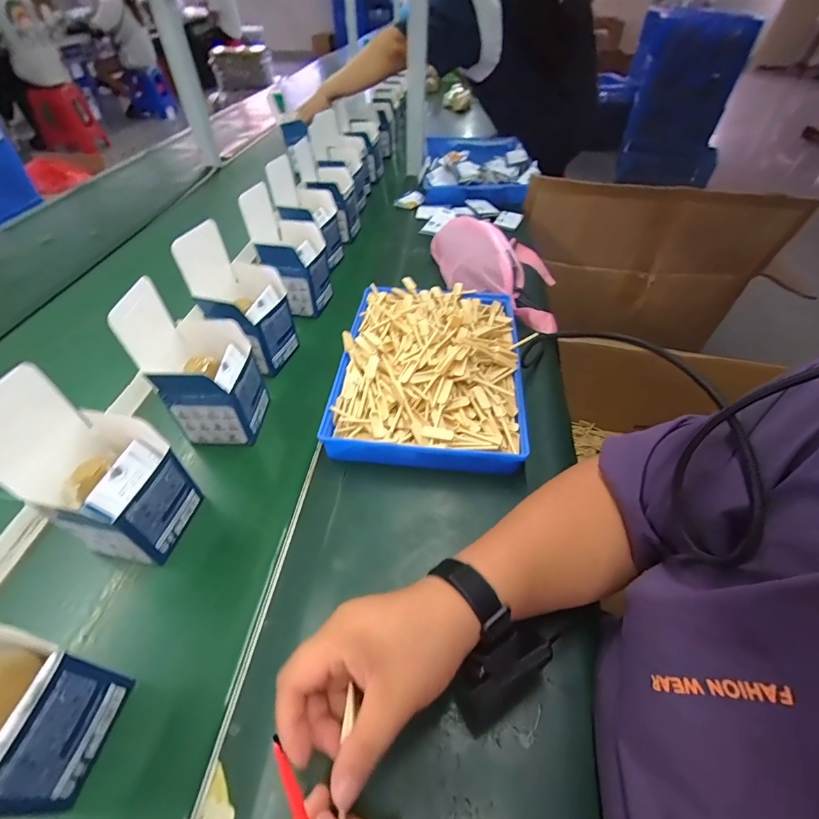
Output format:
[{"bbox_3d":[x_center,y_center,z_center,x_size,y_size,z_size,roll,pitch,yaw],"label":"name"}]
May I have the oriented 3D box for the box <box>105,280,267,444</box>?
[{"bbox_3d":[-0.231,-0.053,0.462,0.083,0.174,0.101,1,50,4],"label":"box"}]

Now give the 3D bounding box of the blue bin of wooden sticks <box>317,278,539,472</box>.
[{"bbox_3d":[0.029,-0.073,0.547,0.231,0.062,0.317,5,50,6],"label":"blue bin of wooden sticks"}]

